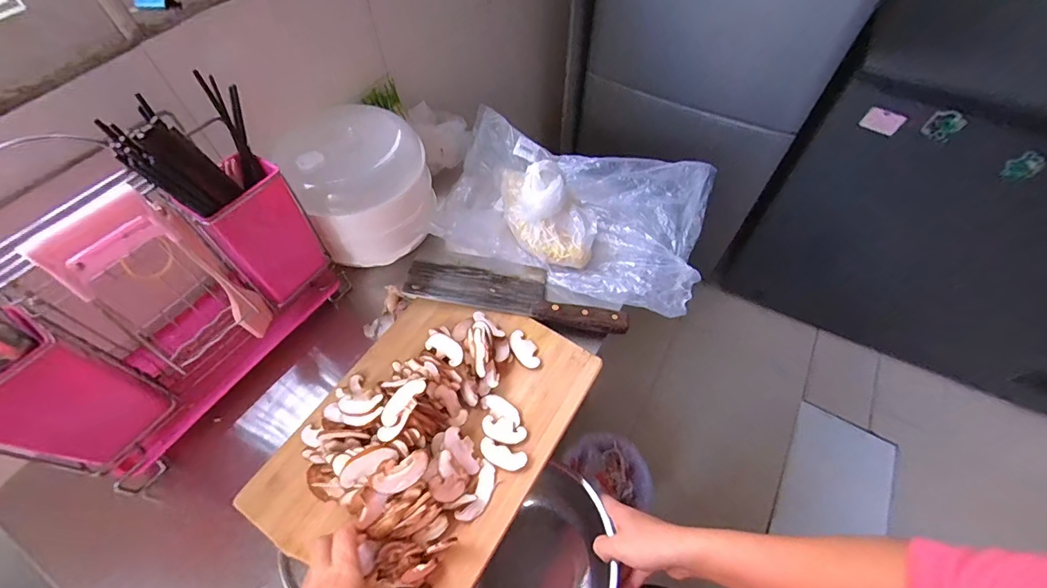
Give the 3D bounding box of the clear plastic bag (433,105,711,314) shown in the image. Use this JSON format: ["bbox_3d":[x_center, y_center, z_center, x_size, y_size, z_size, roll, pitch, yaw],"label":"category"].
[{"bbox_3d":[0.074,-0.144,0.666,0.388,0.081,0.273,16,58,9],"label":"clear plastic bag"}]

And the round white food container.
[{"bbox_3d":[-0.219,-0.153,0.617,0.173,0.133,0.172,1,57,-1],"label":"round white food container"}]

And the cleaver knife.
[{"bbox_3d":[-0.009,-0.007,0.617,0.296,0.026,0.091,11,58,6],"label":"cleaver knife"}]

